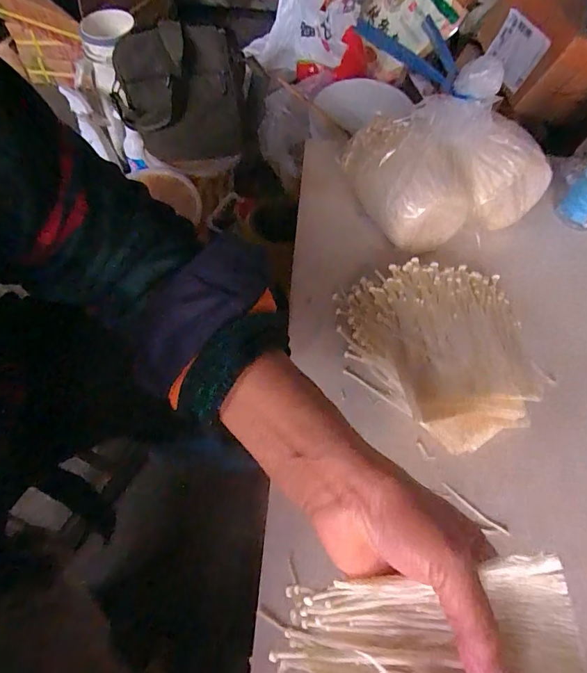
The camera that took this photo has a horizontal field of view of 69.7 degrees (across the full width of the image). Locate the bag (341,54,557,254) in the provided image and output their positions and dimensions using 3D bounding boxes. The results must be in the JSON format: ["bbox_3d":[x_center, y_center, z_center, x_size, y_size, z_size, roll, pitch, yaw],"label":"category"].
[{"bbox_3d":[0.152,-0.183,0.418,0.161,0.127,0.122,-18,62,-11],"label":"bag"}]

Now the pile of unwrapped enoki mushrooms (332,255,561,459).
[{"bbox_3d":[0.123,0.008,0.368,0.153,0.067,0.162,1,60,-1],"label":"pile of unwrapped enoki mushrooms"}]

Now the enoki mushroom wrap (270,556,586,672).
[{"bbox_3d":[0.059,0.148,0.205,0.146,0.026,0.065,-14,58,21],"label":"enoki mushroom wrap"}]

